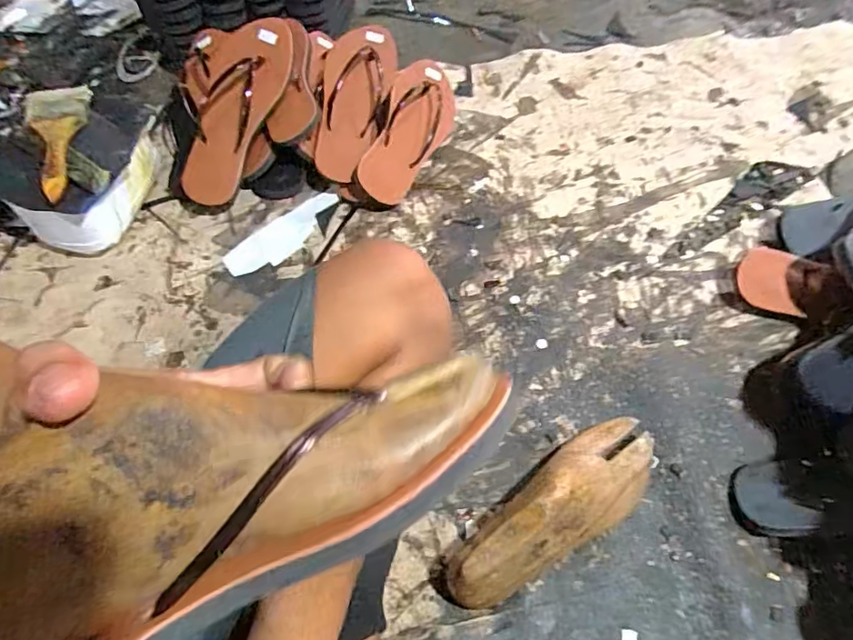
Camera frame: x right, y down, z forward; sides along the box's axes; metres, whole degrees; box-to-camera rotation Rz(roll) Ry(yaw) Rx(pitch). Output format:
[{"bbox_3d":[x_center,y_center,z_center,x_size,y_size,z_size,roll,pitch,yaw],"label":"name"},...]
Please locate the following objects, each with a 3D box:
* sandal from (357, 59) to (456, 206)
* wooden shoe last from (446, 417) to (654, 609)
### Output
[{"bbox_3d":[-0.026,-0.268,0.776,0.094,0.048,0.238,35,70,-17],"label":"sandal"},{"bbox_3d":[0.125,0.175,0.513,0.239,0.086,0.079,-37,64,-16],"label":"wooden shoe last"}]

